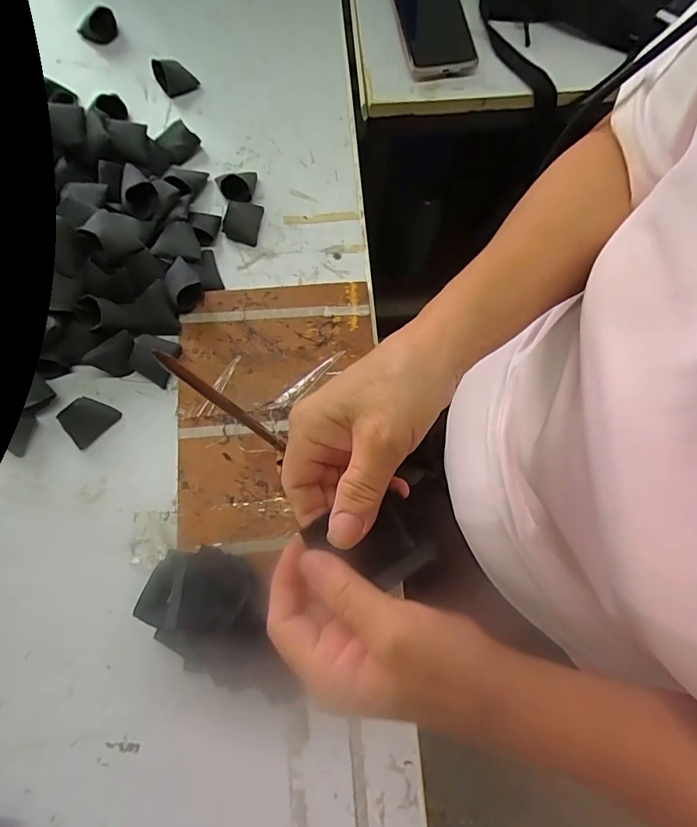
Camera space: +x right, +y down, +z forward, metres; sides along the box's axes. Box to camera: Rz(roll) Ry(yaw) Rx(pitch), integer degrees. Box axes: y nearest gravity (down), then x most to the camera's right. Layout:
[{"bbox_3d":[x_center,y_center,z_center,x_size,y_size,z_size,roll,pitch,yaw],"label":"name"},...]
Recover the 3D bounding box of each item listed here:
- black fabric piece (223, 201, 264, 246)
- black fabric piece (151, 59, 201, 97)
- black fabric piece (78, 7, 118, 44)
[{"bbox_3d":[-0.102,-0.192,0.425,0.031,0.019,0.044,15,77,3],"label":"black fabric piece"},{"bbox_3d":[-0.184,-0.360,0.462,0.036,0.025,0.031,-35,80,-8],"label":"black fabric piece"},{"bbox_3d":[-0.277,-0.427,0.476,0.041,0.022,0.020,-17,78,-4],"label":"black fabric piece"}]

